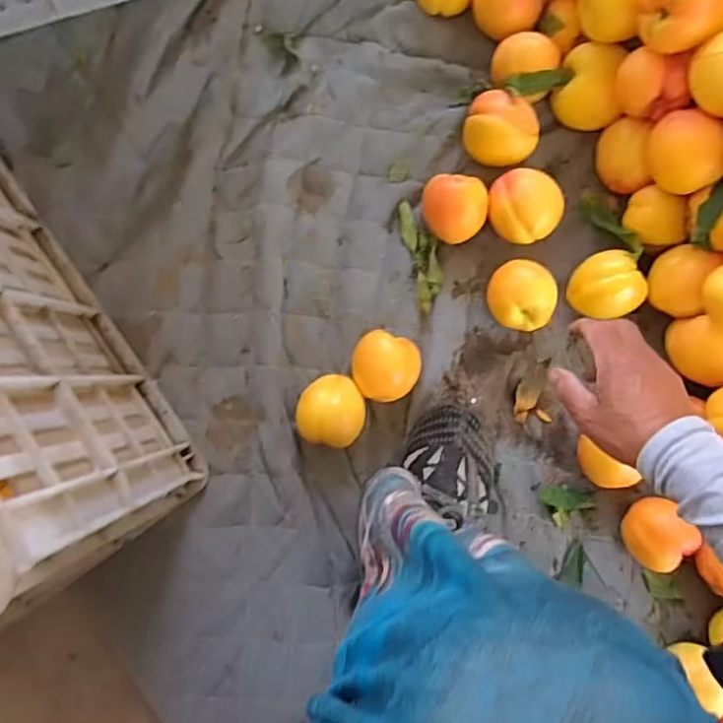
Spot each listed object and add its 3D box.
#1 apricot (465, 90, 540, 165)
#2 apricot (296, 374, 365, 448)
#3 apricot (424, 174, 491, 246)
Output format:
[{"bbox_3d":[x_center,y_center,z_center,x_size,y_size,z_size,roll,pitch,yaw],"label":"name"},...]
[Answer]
[{"bbox_3d":[0.133,-0.219,0.579,0.069,0.049,0.057,21,88,0],"label":"apricot"},{"bbox_3d":[-0.028,0.046,0.567,0.061,0.049,0.064,4,88,-1],"label":"apricot"},{"bbox_3d":[0.089,-0.144,0.579,0.059,0.045,0.060,0,88,-1],"label":"apricot"}]

